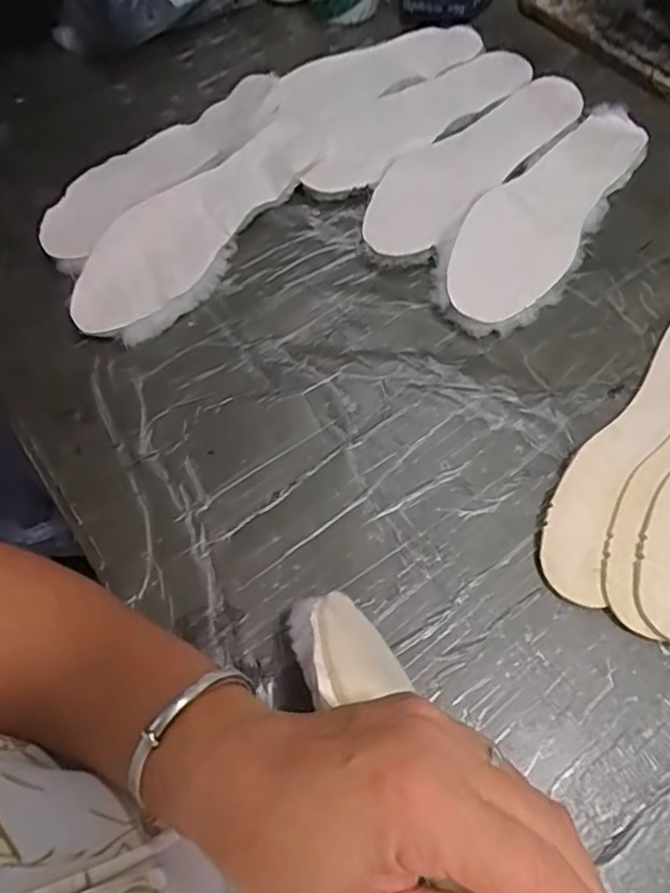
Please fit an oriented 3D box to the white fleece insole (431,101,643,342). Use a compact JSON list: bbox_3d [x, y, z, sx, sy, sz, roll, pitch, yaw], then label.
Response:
[{"bbox_3d":[0.183,-0.201,0.523,0.094,0.024,0.277,36,72,19],"label":"white fleece insole"}]

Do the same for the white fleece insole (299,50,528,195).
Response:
[{"bbox_3d":[0.077,-0.321,0.590,0.261,0.023,0.084,-35,66,-12],"label":"white fleece insole"}]

